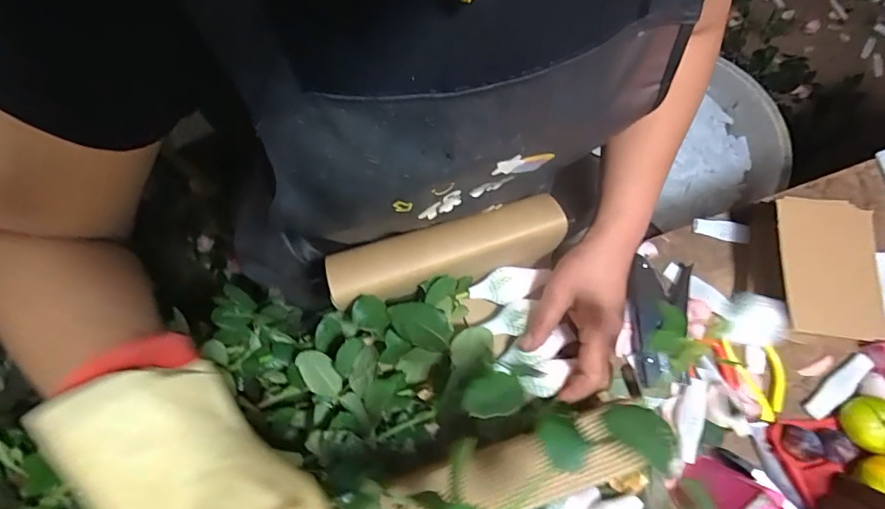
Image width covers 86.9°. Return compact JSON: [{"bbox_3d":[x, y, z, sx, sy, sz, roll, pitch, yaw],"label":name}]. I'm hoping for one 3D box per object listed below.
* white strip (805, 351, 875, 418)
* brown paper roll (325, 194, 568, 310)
[{"bbox_3d":[0.443,0.147,0.522,0.095,0.011,0.023,-35,76,-8],"label":"white strip"},{"bbox_3d":[0.005,0.002,0.430,0.210,0.058,0.054,-17,74,-3],"label":"brown paper roll"}]

